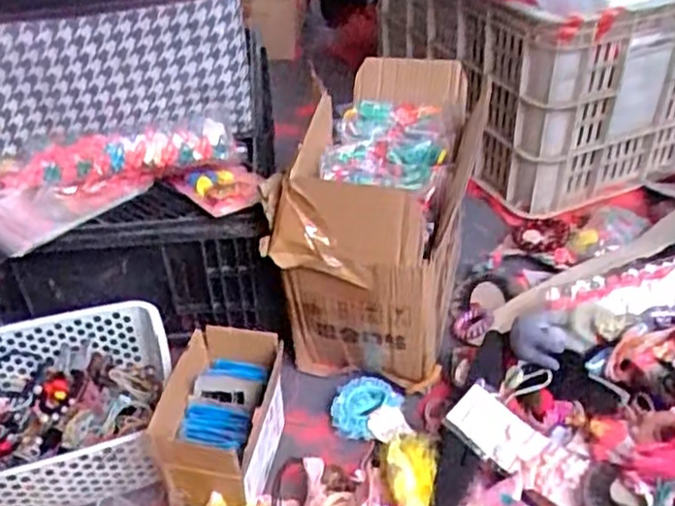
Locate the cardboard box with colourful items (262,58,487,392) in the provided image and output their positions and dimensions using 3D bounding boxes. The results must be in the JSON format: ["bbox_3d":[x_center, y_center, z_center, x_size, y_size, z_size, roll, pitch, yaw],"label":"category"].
[{"bbox_3d":[0.059,-0.047,0.832,0.193,0.241,0.348,9,39,15],"label":"cardboard box with colourful items"}]

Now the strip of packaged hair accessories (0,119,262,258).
[{"bbox_3d":[-0.260,-0.080,0.771,0.325,0.065,0.183,-13,39,-12],"label":"strip of packaged hair accessories"}]

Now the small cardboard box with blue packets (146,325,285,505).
[{"bbox_3d":[-0.109,0.159,0.674,0.096,0.088,0.153,4,38,9],"label":"small cardboard box with blue packets"}]

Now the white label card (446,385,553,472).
[{"bbox_3d":[0.154,0.174,0.691,0.086,0.012,0.058,39,59,22],"label":"white label card"}]

